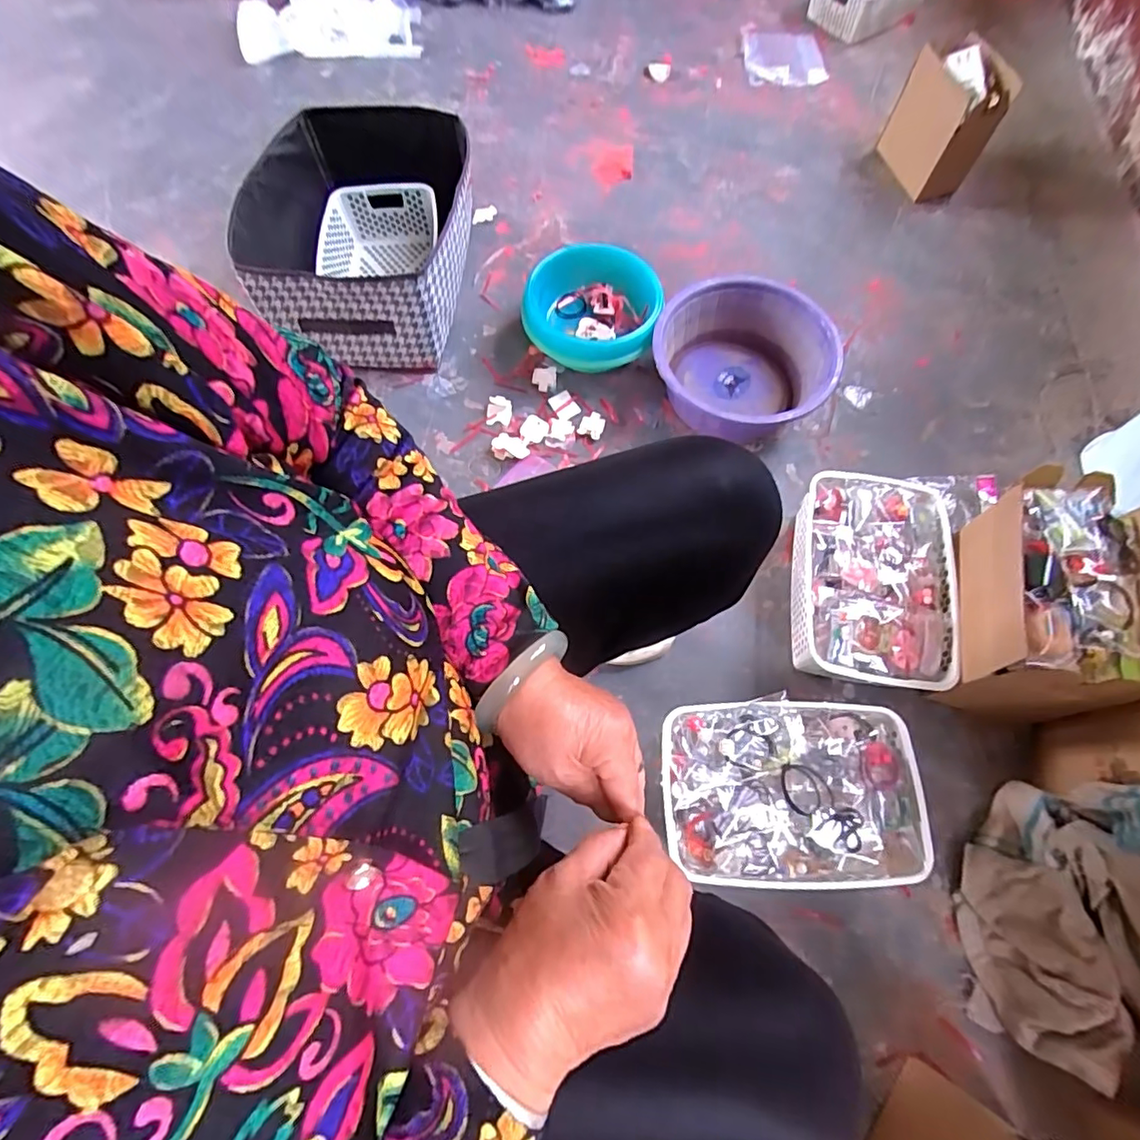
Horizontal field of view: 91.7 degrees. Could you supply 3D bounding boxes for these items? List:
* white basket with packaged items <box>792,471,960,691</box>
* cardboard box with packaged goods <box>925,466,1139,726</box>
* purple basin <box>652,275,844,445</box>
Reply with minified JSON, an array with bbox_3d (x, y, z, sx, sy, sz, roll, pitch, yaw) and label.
[{"bbox_3d":[0.419,0.019,0.778,0.201,0.096,0.295,9,67,4],"label":"white basket with packaged items"},{"bbox_3d":[0.576,0.045,0.701,0.144,0.208,0.249,14,68,7],"label":"cardboard box with packaged goods"},{"bbox_3d":[0.277,-0.341,0.901,0.272,0.113,0.255,0,67,1],"label":"purple basin"}]

